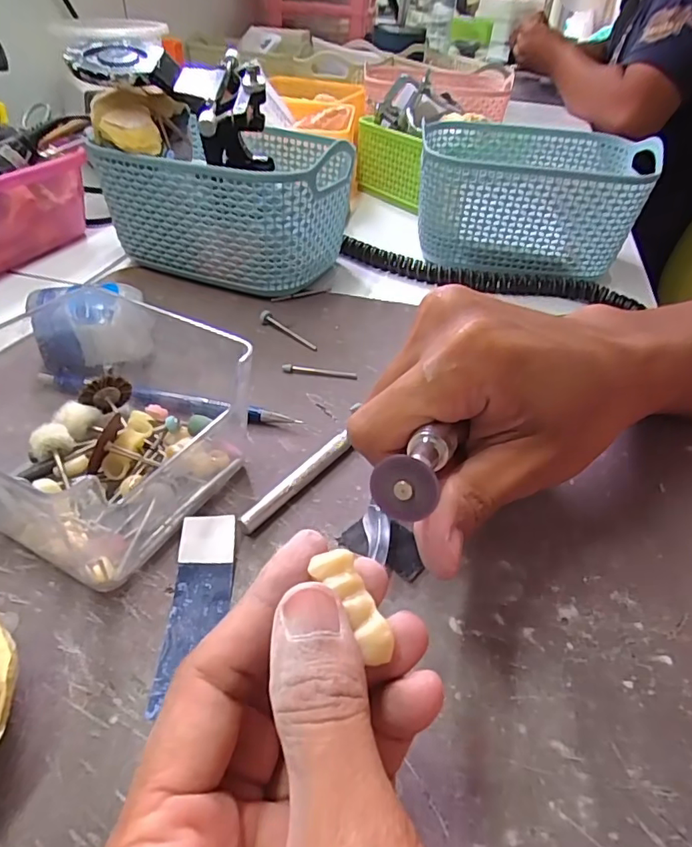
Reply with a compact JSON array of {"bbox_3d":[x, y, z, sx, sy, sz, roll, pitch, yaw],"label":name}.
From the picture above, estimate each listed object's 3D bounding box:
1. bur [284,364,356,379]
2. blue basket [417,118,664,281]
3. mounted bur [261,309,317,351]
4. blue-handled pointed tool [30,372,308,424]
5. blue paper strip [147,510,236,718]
[{"bbox_3d":[-0.015,-0.030,0.302,0.042,0.005,0.004,5,41,2],"label":"bur"},{"bbox_3d":[0.143,-0.179,0.427,0.162,0.082,0.119,6,41,4],"label":"blue basket"},{"bbox_3d":[-0.036,-0.059,0.331,0.048,0.007,0.007,30,48,28],"label":"mounted bur"},{"bbox_3d":[-0.093,-0.012,0.271,0.135,0.011,0.009,9,41,7],"label":"blue-handled pointed tool"},{"bbox_3d":[-0.052,0.064,0.186,0.021,0.009,0.071,-1,41,-4],"label":"blue paper strip"}]

